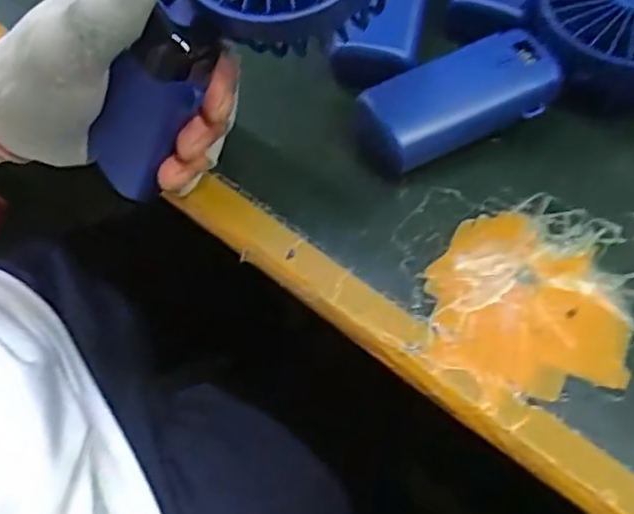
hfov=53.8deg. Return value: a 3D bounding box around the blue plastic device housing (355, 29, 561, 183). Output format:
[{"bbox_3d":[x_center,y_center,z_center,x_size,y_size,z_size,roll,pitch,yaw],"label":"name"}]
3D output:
[{"bbox_3d":[0.067,-0.075,0.299,0.094,0.024,0.041,-25,62,3],"label":"blue plastic device housing"}]

